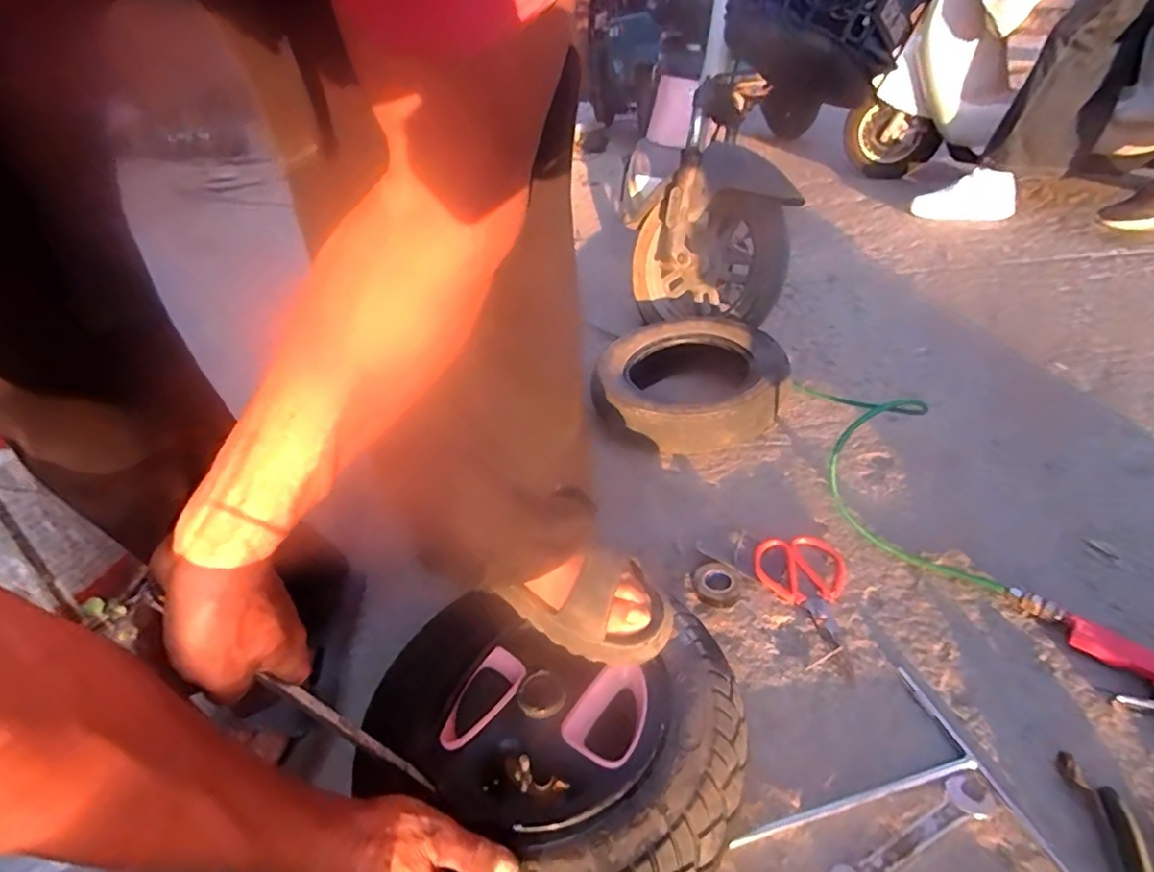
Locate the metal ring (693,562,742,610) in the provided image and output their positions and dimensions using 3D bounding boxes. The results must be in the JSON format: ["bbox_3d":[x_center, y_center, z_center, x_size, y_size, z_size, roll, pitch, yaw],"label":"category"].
[{"bbox_3d":[0.168,0.181,0.699,0.056,0.020,0.053,-4,35,3],"label":"metal ring"}]

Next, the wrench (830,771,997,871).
[{"bbox_3d":[0.274,0.327,0.469,0.159,0.007,0.033,-20,37,-19],"label":"wrench"}]

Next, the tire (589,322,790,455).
[{"bbox_3d":[0.199,-0.086,1.015,0.304,0.108,0.292,7,37,17],"label":"tire"}]

